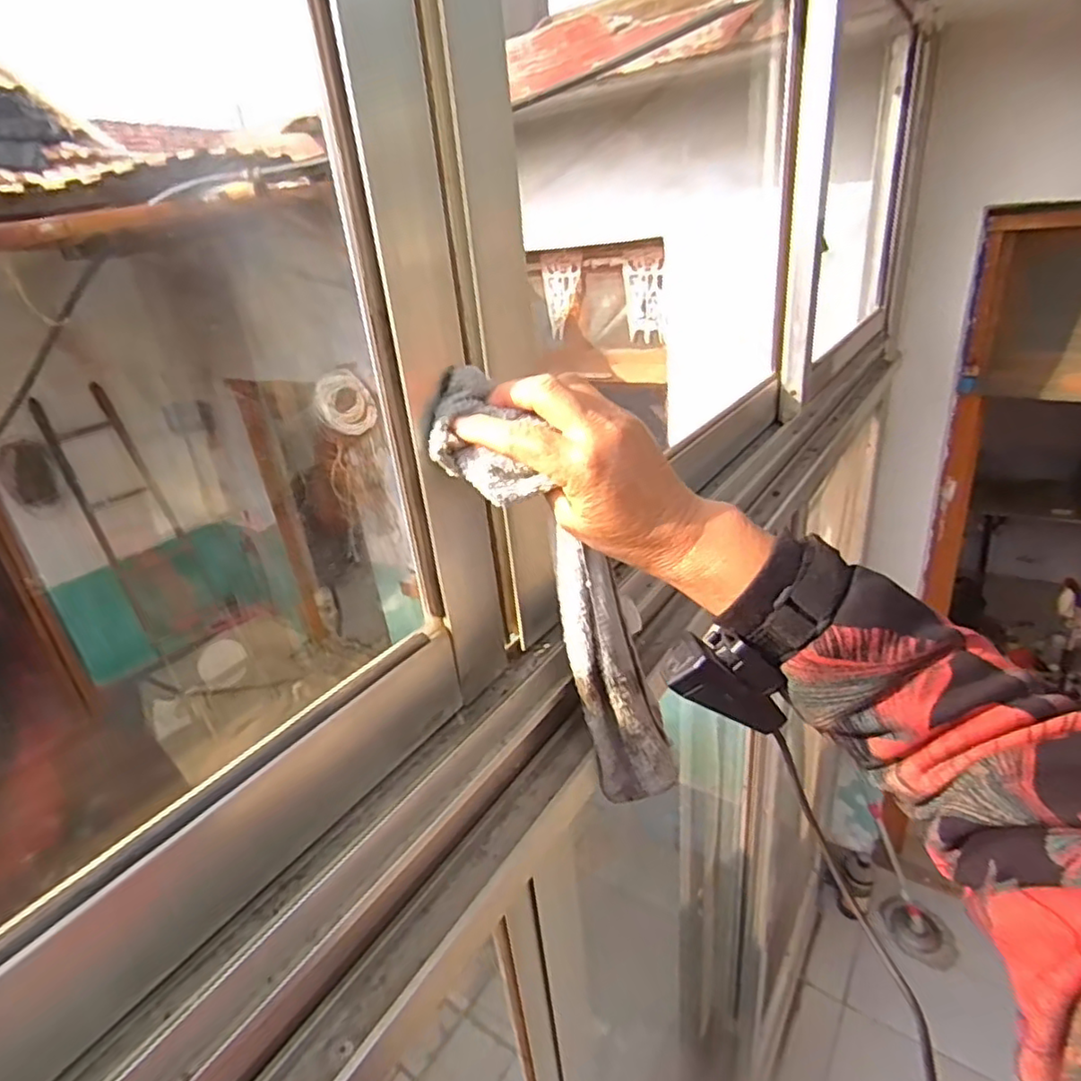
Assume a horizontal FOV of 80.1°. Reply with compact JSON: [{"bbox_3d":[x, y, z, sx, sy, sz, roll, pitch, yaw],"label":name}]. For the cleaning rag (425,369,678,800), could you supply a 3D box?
[{"bbox_3d":[0.019,0.045,0.418,0.062,0.322,0.044,-20,21,18],"label":"cleaning rag"}]

